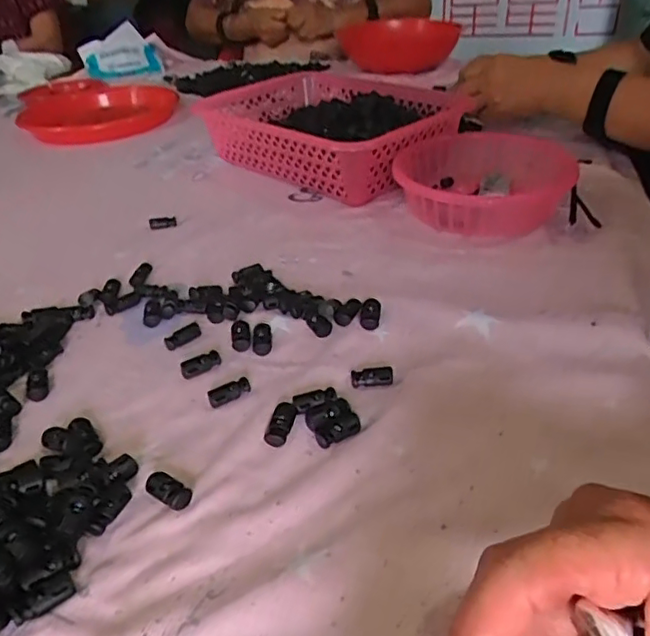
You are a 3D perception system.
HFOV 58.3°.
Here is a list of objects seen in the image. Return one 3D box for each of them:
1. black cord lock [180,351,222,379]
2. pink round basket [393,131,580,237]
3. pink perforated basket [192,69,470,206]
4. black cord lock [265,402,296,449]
[{"bbox_3d":[-0.086,0.032,0.408,0.029,0.007,0.014,-22,40,-25],"label":"black cord lock"},{"bbox_3d":[0.156,-0.132,0.588,0.158,0.059,0.160,-2,35,1],"label":"pink round basket"},{"bbox_3d":[0.007,-0.230,0.719,0.294,0.081,0.224,27,45,35],"label":"pink perforated basket"},{"bbox_3d":[-0.026,0.064,0.350,0.014,0.011,0.030,9,37,15],"label":"black cord lock"}]

